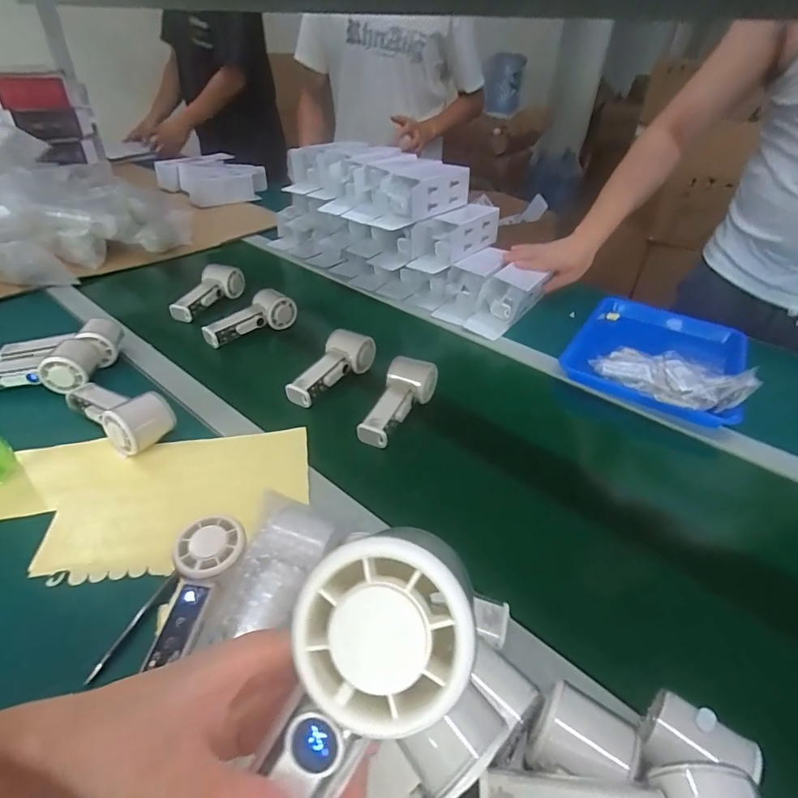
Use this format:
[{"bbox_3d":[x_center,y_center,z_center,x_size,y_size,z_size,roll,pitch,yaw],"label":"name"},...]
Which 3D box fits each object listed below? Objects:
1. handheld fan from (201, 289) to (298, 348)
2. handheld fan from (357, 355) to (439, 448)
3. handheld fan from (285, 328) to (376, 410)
[{"bbox_3d":[-0.255,-0.140,0.785,0.161,0.055,0.051,-22,44,-30],"label":"handheld fan"},{"bbox_3d":[-0.002,0.000,0.618,0.065,0.049,0.141,17,39,16],"label":"handheld fan"},{"bbox_3d":[-0.098,-0.050,0.674,0.063,0.052,0.146,21,40,21],"label":"handheld fan"}]

